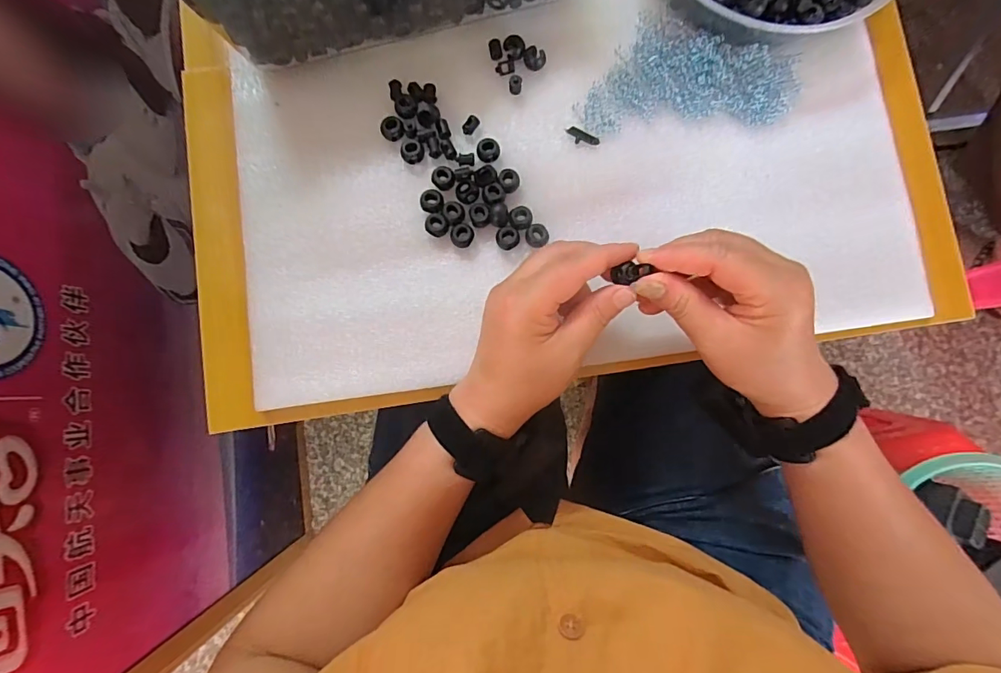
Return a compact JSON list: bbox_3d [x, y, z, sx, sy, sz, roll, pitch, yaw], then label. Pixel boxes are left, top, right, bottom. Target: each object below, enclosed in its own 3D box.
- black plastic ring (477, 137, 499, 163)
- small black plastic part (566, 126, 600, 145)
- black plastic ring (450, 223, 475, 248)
[{"bbox_3d":[-0.010,-0.144,0.371,0.018,0.009,0.018,0,83,-1],"label":"black plastic ring"},{"bbox_3d":[0.065,-0.159,0.382,0.027,0.004,0.011,28,84,2],"label":"small black plastic part"},{"bbox_3d":[-0.029,-0.077,0.363,0.017,0.007,0.017,0,83,-1],"label":"black plastic ring"}]

